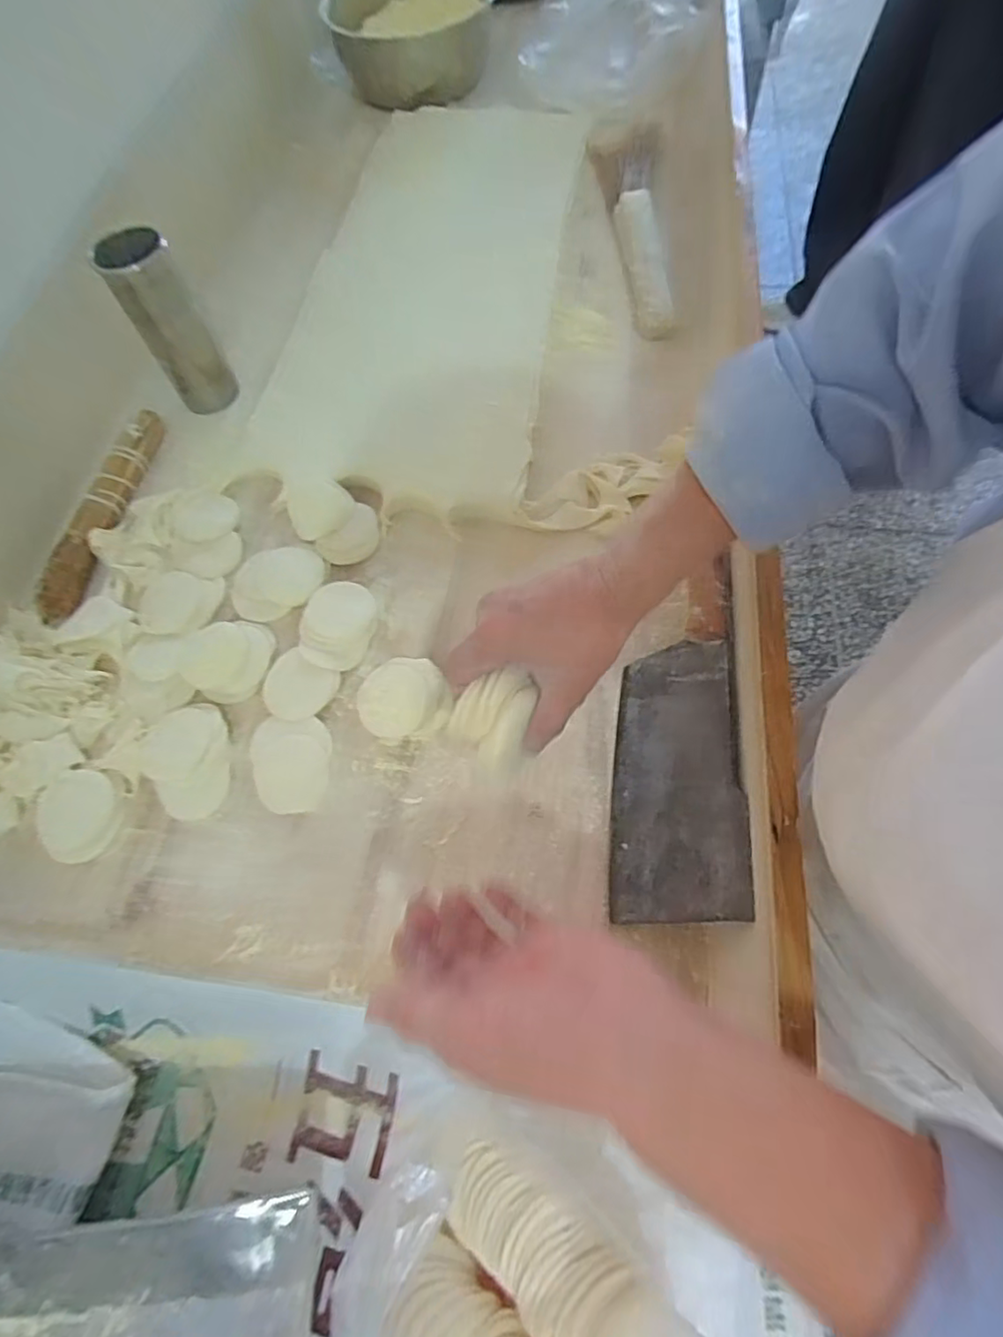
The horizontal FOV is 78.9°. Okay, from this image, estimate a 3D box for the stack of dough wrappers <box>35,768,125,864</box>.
[{"bbox_3d":[-0.323,0.112,0.467,0.070,0.005,0.062,35,72,17],"label":"stack of dough wrappers"}]

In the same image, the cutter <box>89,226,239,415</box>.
[{"bbox_3d":[-0.325,-0.338,0.605,0.065,0.152,0.071,-1,67,3],"label":"cutter"}]

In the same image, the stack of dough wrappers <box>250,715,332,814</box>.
[{"bbox_3d":[-0.165,0.074,0.475,0.063,0.009,0.073,-2,66,3],"label":"stack of dough wrappers"}]

